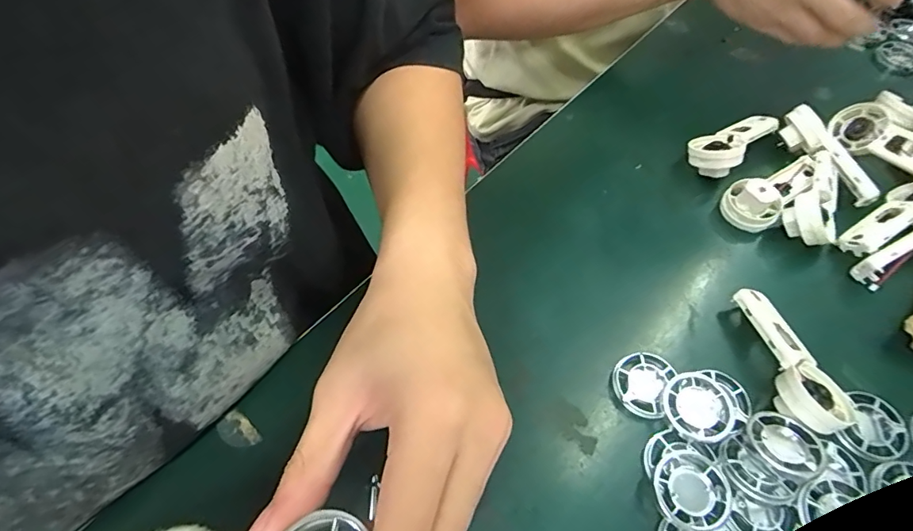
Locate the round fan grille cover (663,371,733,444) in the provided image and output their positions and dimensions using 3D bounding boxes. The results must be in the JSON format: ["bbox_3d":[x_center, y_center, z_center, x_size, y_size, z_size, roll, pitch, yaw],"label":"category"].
[{"bbox_3d":[0.138,0.081,0.280,0.037,0.007,0.038,0,59,-1],"label":"round fan grille cover"}]

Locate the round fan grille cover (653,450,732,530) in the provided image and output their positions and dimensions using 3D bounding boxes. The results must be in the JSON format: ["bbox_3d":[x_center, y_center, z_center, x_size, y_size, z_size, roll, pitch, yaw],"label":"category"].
[{"bbox_3d":[0.123,0.118,0.257,0.038,0.011,0.037,0,59,-1],"label":"round fan grille cover"}]

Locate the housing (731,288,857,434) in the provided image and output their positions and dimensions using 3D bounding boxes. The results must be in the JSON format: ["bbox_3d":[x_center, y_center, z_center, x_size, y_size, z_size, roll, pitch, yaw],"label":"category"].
[{"bbox_3d":[0.197,0.053,0.290,0.036,0.026,0.090,-9,59,-6],"label":"housing"}]

